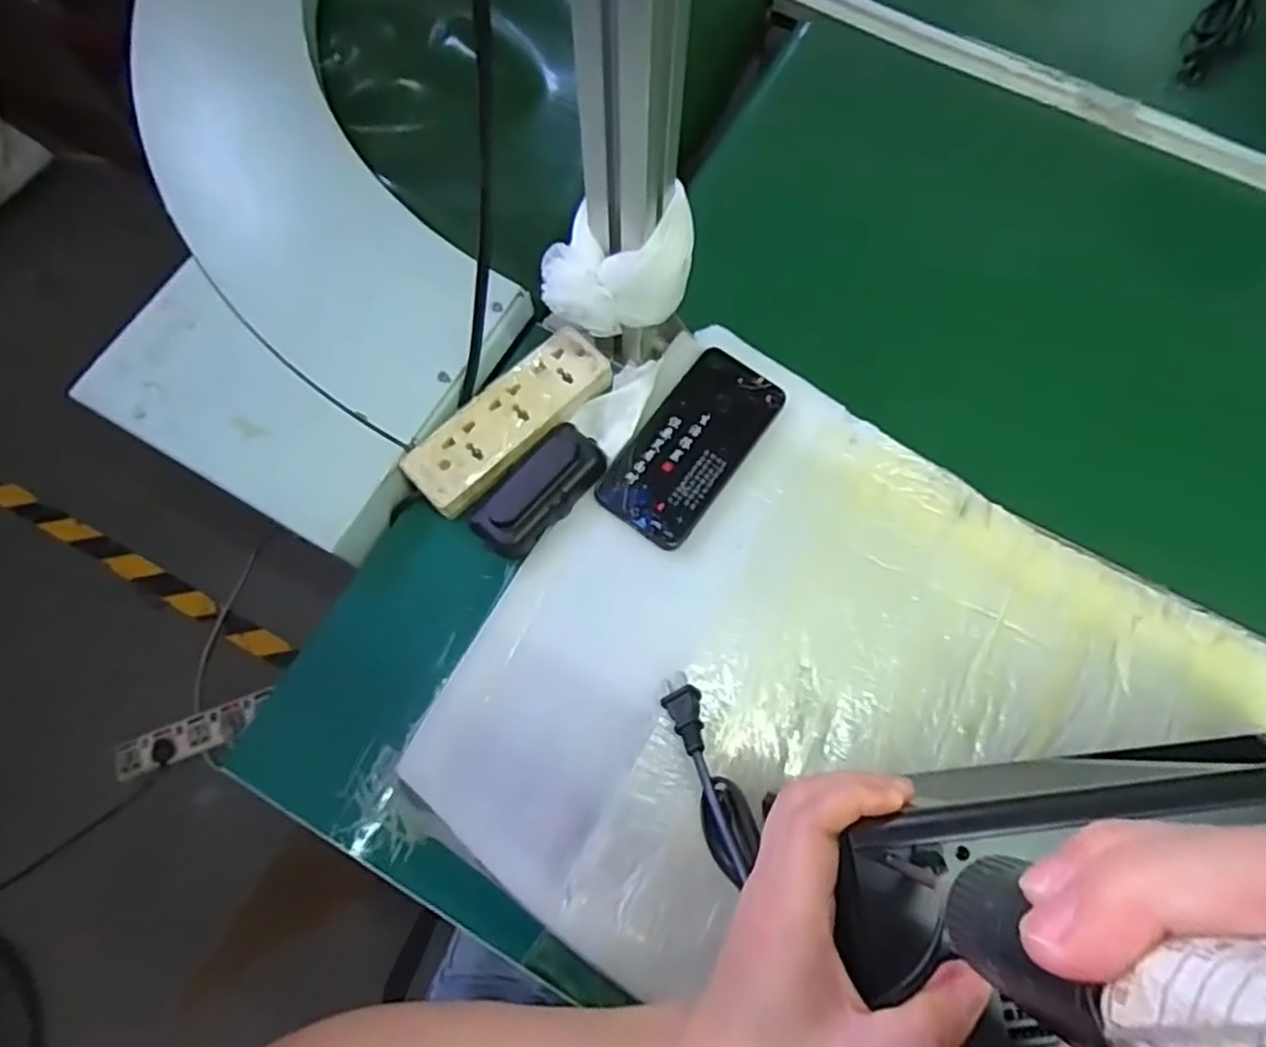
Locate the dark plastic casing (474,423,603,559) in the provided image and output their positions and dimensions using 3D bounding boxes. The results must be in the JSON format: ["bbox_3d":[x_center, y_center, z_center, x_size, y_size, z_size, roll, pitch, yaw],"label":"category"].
[{"bbox_3d":[-0.067,-0.024,0.504,0.046,0.023,0.105,41,76,11],"label":"dark plastic casing"}]

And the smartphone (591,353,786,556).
[{"bbox_3d":[0.044,-0.058,0.521,0.076,0.016,0.152,35,75,10],"label":"smartphone"}]

